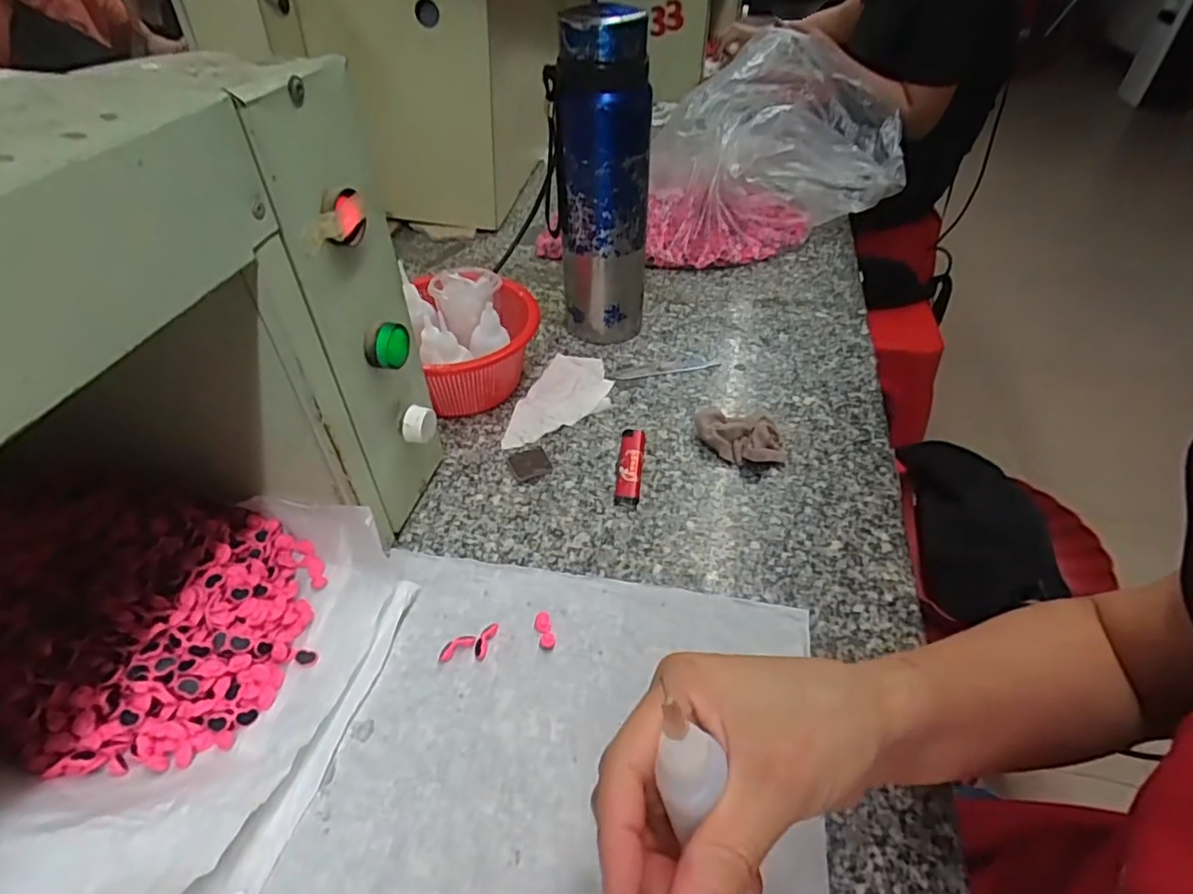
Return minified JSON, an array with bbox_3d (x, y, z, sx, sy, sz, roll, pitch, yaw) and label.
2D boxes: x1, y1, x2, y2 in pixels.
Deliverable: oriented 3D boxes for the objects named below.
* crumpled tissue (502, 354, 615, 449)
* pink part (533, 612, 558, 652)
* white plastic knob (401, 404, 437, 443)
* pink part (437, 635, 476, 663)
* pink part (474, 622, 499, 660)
[{"bbox_3d":[-0.027,-0.046,0.553,0.074,0.014,0.131,9,44,8],"label":"crumpled tissue"},{"bbox_3d":[-0.033,0.115,0.389,0.011,0.005,0.025,-12,45,-13],"label":"pink part"},{"bbox_3d":[-0.119,-0.015,0.416,0.017,0.021,0.021,9,44,8],"label":"white plastic knob"},{"bbox_3d":[-0.087,0.123,0.381,0.023,0.007,0.010,-24,49,-24],"label":"pink part"},{"bbox_3d":[-0.069,0.120,0.385,0.008,0.005,0.024,14,45,13],"label":"pink part"}]

